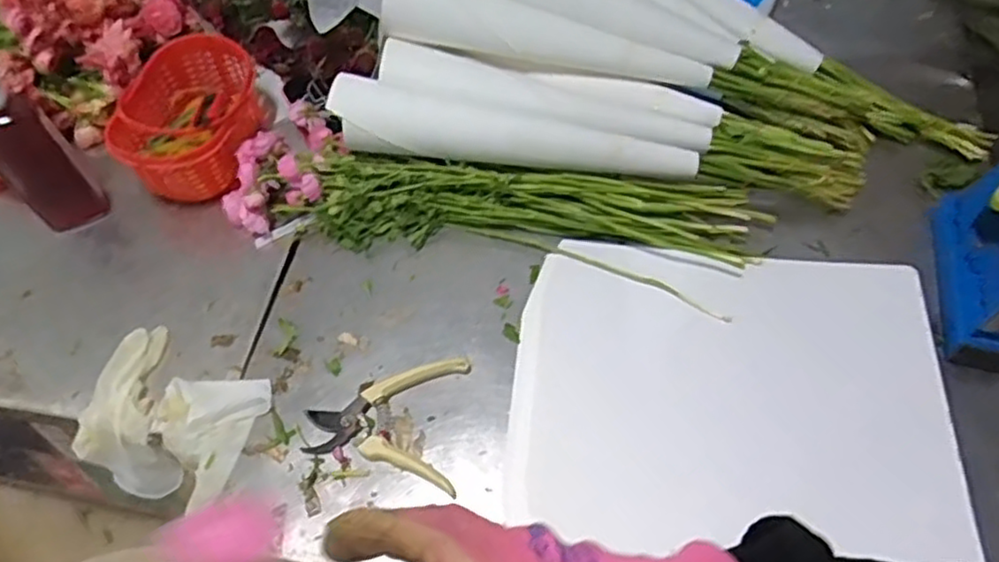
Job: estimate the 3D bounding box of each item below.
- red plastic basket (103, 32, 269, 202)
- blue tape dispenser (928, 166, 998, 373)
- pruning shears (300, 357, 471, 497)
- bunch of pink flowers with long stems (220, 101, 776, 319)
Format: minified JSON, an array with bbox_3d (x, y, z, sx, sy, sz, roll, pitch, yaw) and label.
[{"bbox_3d":[-0.367,-0.195,0.832,0.147,0.084,0.198,-8,59,-2],"label":"red plastic basket"},{"bbox_3d":[0.501,-0.029,0.683,0.079,0.107,0.201,11,60,9],"label":"blue tape dispenser"},{"bbox_3d":[-0.111,0.130,0.674,0.146,0.017,0.127,4,59,5],"label":"pruning shears"},{"bbox_3d":[-0.012,-0.099,0.789,0.588,0.052,0.176,11,60,9],"label":"bunch of pink flowers with long stems"}]

